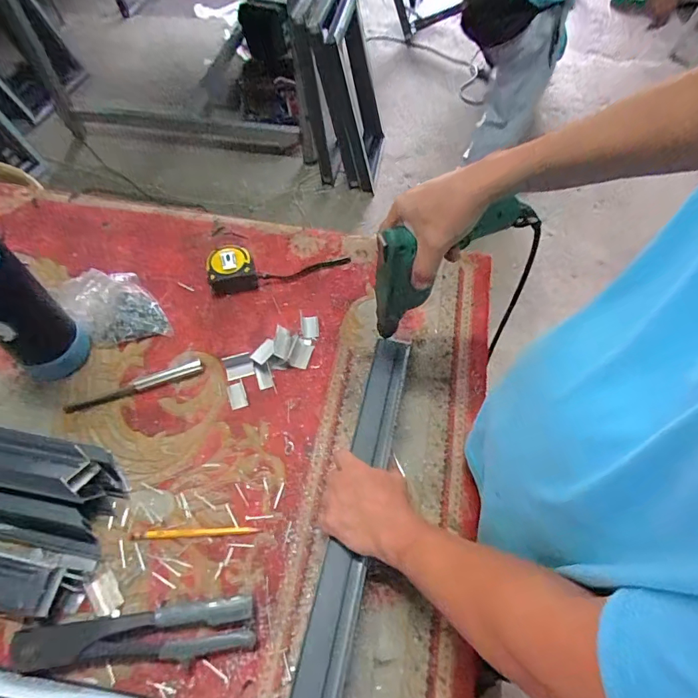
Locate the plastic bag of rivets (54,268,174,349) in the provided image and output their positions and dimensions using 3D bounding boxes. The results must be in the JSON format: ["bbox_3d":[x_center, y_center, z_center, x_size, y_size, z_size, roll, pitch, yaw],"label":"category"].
[{"bbox_3d":[-0.350,-0.060,0.681,0.111,0.085,0.107,-36,65,-20],"label":"plastic bag of rivets"}]

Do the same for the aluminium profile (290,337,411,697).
[{"bbox_3d":[0.005,0.201,0.535,0.052,0.030,0.515,12,56,6],"label":"aluminium profile"}]

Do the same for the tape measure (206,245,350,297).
[{"bbox_3d":[-0.119,-0.150,0.760,0.231,0.041,0.078,-13,60,-9],"label":"tape measure"}]

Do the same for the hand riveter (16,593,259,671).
[{"bbox_3d":[-0.233,0.313,0.490,0.251,0.024,0.051,-6,59,-5],"label":"hand riveter"}]

